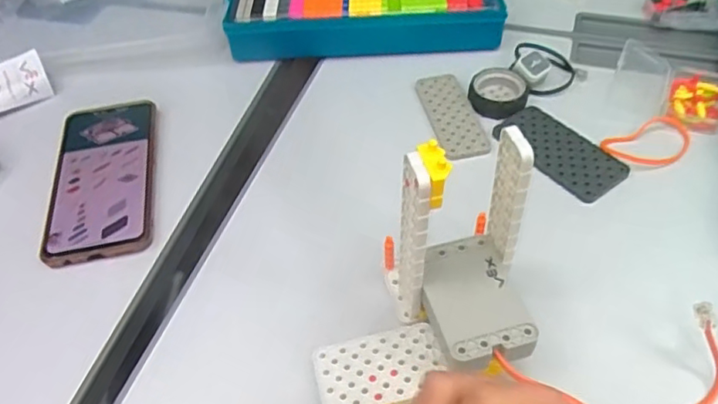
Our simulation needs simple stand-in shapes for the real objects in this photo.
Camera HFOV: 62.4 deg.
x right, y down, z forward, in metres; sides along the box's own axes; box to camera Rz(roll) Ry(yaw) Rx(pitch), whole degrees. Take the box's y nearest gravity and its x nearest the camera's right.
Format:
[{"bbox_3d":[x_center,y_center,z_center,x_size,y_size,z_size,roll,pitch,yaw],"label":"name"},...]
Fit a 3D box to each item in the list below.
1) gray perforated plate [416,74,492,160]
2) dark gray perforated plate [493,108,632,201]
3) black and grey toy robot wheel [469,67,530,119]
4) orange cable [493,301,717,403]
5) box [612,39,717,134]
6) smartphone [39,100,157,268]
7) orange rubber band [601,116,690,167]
[{"bbox_3d":[0.077,-0.074,0.497,0.041,0.004,0.098,-10,51,-5],"label":"gray perforated plate"},{"bbox_3d":[0.154,-0.040,0.459,0.058,0.005,0.099,-33,54,-24],"label":"dark gray perforated plate"},{"bbox_3d":[0.117,-0.092,0.498,0.045,0.015,0.044,-2,48,2],"label":"black and grey toy robot wheel"},{"bbox_3d":[0.146,0.099,0.325,0.135,0.039,0.052,-11,49,-7],"label":"orange cable"},{"bbox_3d":[0.258,-0.097,0.487,0.088,0.030,0.061,16,51,17],"label":"box"},{"bbox_3d":[-0.198,-0.021,0.463,0.071,0.014,0.163,-10,48,-6],"label":"smartphone"},{"bbox_3d":[0.226,-0.044,0.459,0.070,0.004,0.042,-22,51,-16],"label":"orange rubber band"}]

